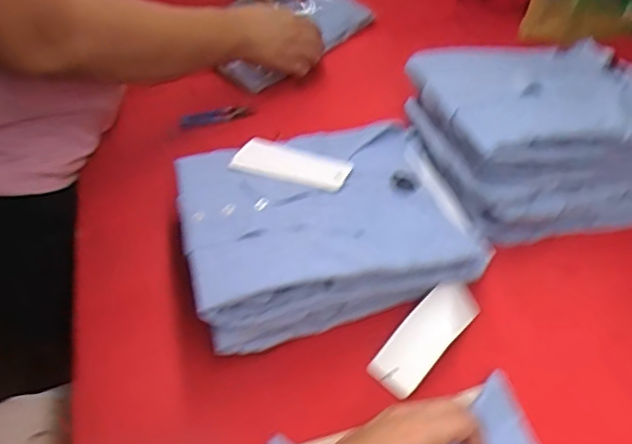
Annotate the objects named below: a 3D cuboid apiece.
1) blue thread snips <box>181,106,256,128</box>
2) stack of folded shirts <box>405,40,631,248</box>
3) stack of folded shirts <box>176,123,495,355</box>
[{"bbox_3d":[-0.131,-0.144,0.749,0.099,0.017,0.012,-16,47,-27],"label":"blue thread snips"},{"bbox_3d":[0.255,-0.113,0.616,0.263,0.118,0.237,-11,51,-2],"label":"stack of folded shirts"},{"bbox_3d":[0.006,-0.007,0.562,0.273,0.091,0.216,-17,52,-7],"label":"stack of folded shirts"}]

